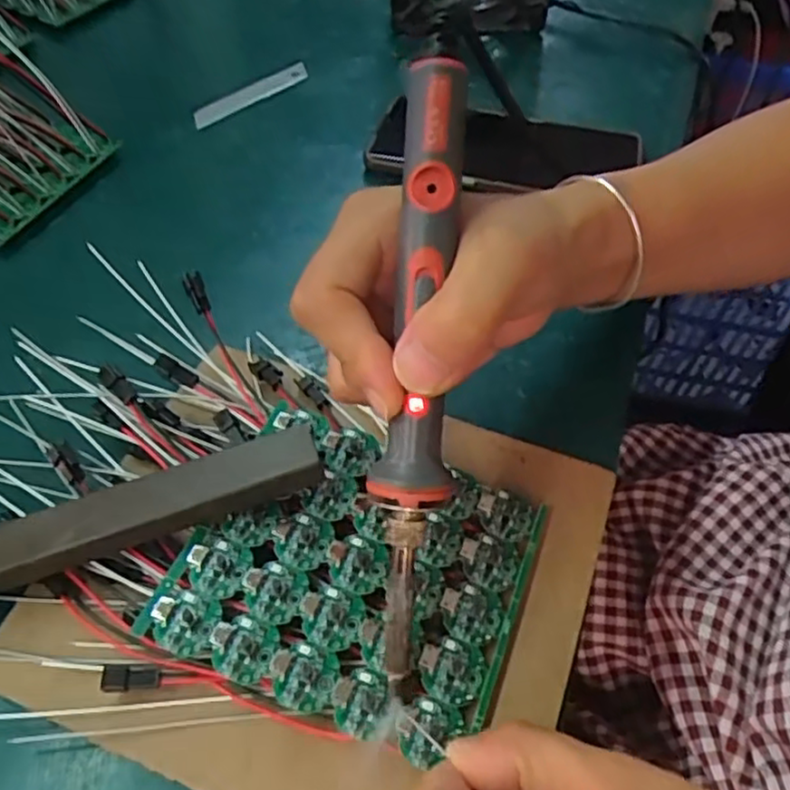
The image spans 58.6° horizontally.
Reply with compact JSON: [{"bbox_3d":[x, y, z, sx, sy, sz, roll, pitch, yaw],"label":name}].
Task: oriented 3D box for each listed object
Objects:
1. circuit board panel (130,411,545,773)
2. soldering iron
[{"bbox_3d":[-0.014,0.063,0.260,0.118,0.009,0.106,20,53,12],"label":"circuit board panel"},{"bbox_3d":[0.006,0.000,0.222,0.021,0.021,0.200,3,95,-1],"label":"soldering iron"}]

